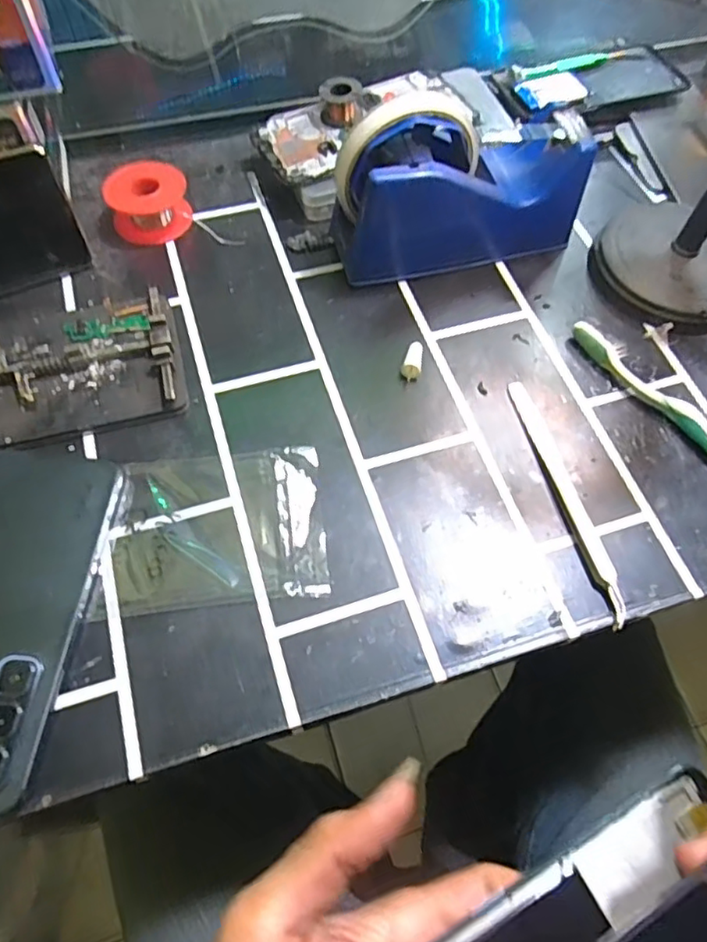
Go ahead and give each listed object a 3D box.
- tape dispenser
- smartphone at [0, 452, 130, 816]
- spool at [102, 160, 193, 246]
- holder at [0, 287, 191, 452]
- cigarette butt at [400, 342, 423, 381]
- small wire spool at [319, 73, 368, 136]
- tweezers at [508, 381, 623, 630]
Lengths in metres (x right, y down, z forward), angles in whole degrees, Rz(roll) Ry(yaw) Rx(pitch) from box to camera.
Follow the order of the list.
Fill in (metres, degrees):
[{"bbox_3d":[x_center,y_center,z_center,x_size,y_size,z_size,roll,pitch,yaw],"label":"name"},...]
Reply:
[{"bbox_3d":[0.067,-0.179,0.375,0.156,0.093,0.056,-18,63,-11],"label":"tape dispenser"},{"bbox_3d":[-0.168,0.065,0.285,0.079,0.014,0.166,4,61,1],"label":"smartphone"},{"bbox_3d":[-0.140,-0.183,0.412,0.052,0.027,0.052,1,61,-1],"label":"spool"},{"bbox_3d":[-0.168,-0.063,0.349,0.128,0.015,0.093,-16,63,-10],"label":"holder"},{"bbox_3d":[0.037,-0.067,0.366,0.011,0.010,0.026,13,62,6],"label":"cigarette butt"},{"bbox_3d":[-0.008,-0.266,0.433,0.029,0.024,0.027,-19,64,-12],"label":"small wire spool"},{"bbox_3d":[0.117,0.011,0.328,0.012,0.008,0.146,-11,62,-8],"label":"tweezers"}]

